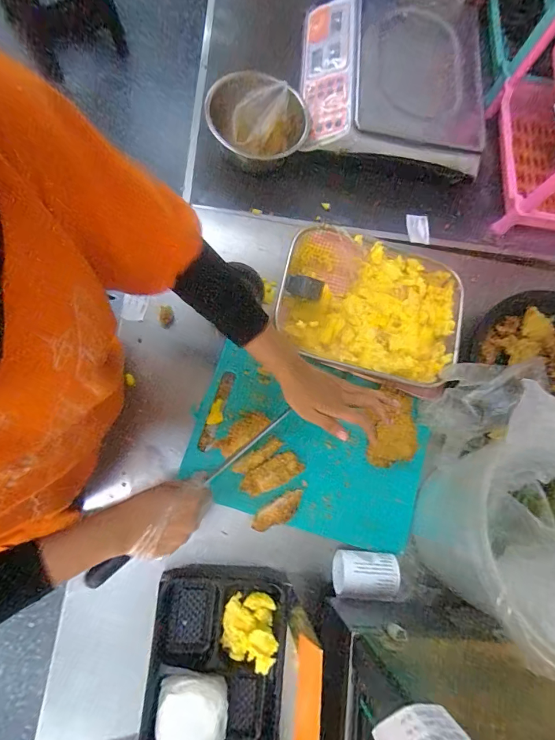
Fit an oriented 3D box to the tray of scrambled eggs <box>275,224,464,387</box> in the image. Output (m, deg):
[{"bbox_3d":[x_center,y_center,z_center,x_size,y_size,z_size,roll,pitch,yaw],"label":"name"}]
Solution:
[{"bbox_3d":[0.149,-0.097,0.598,0.289,0.062,0.220,13,76,-5],"label":"tray of scrambled eggs"}]

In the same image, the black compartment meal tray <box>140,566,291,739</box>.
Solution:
[{"bbox_3d":[-0.075,0.377,0.487,0.174,0.038,0.241,6,77,-7],"label":"black compartment meal tray"}]

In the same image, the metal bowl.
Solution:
[{"bbox_3d":[-0.033,-0.430,0.663,0.169,0.065,0.156,2,78,-8],"label":"metal bowl"}]

